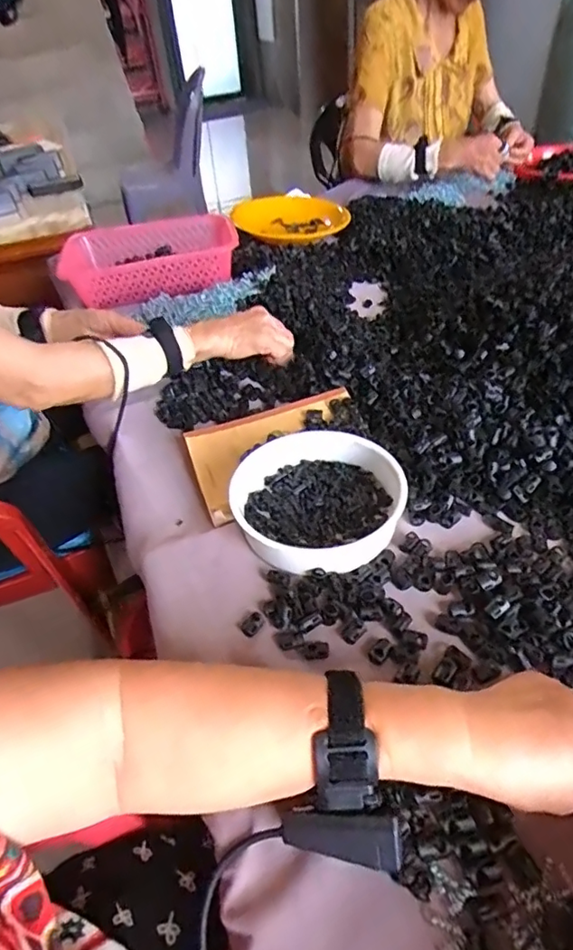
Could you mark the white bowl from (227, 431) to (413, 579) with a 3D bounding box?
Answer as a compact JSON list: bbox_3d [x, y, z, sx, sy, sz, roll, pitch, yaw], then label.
[{"bbox_3d":[0.031,0.018,0.517,0.161,0.045,0.162,-3,45,3],"label":"white bowl"}]

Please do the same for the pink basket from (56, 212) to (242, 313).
[{"bbox_3d":[-0.242,-0.403,0.968,0.280,0.074,0.240,-11,45,-5],"label":"pink basket"}]

